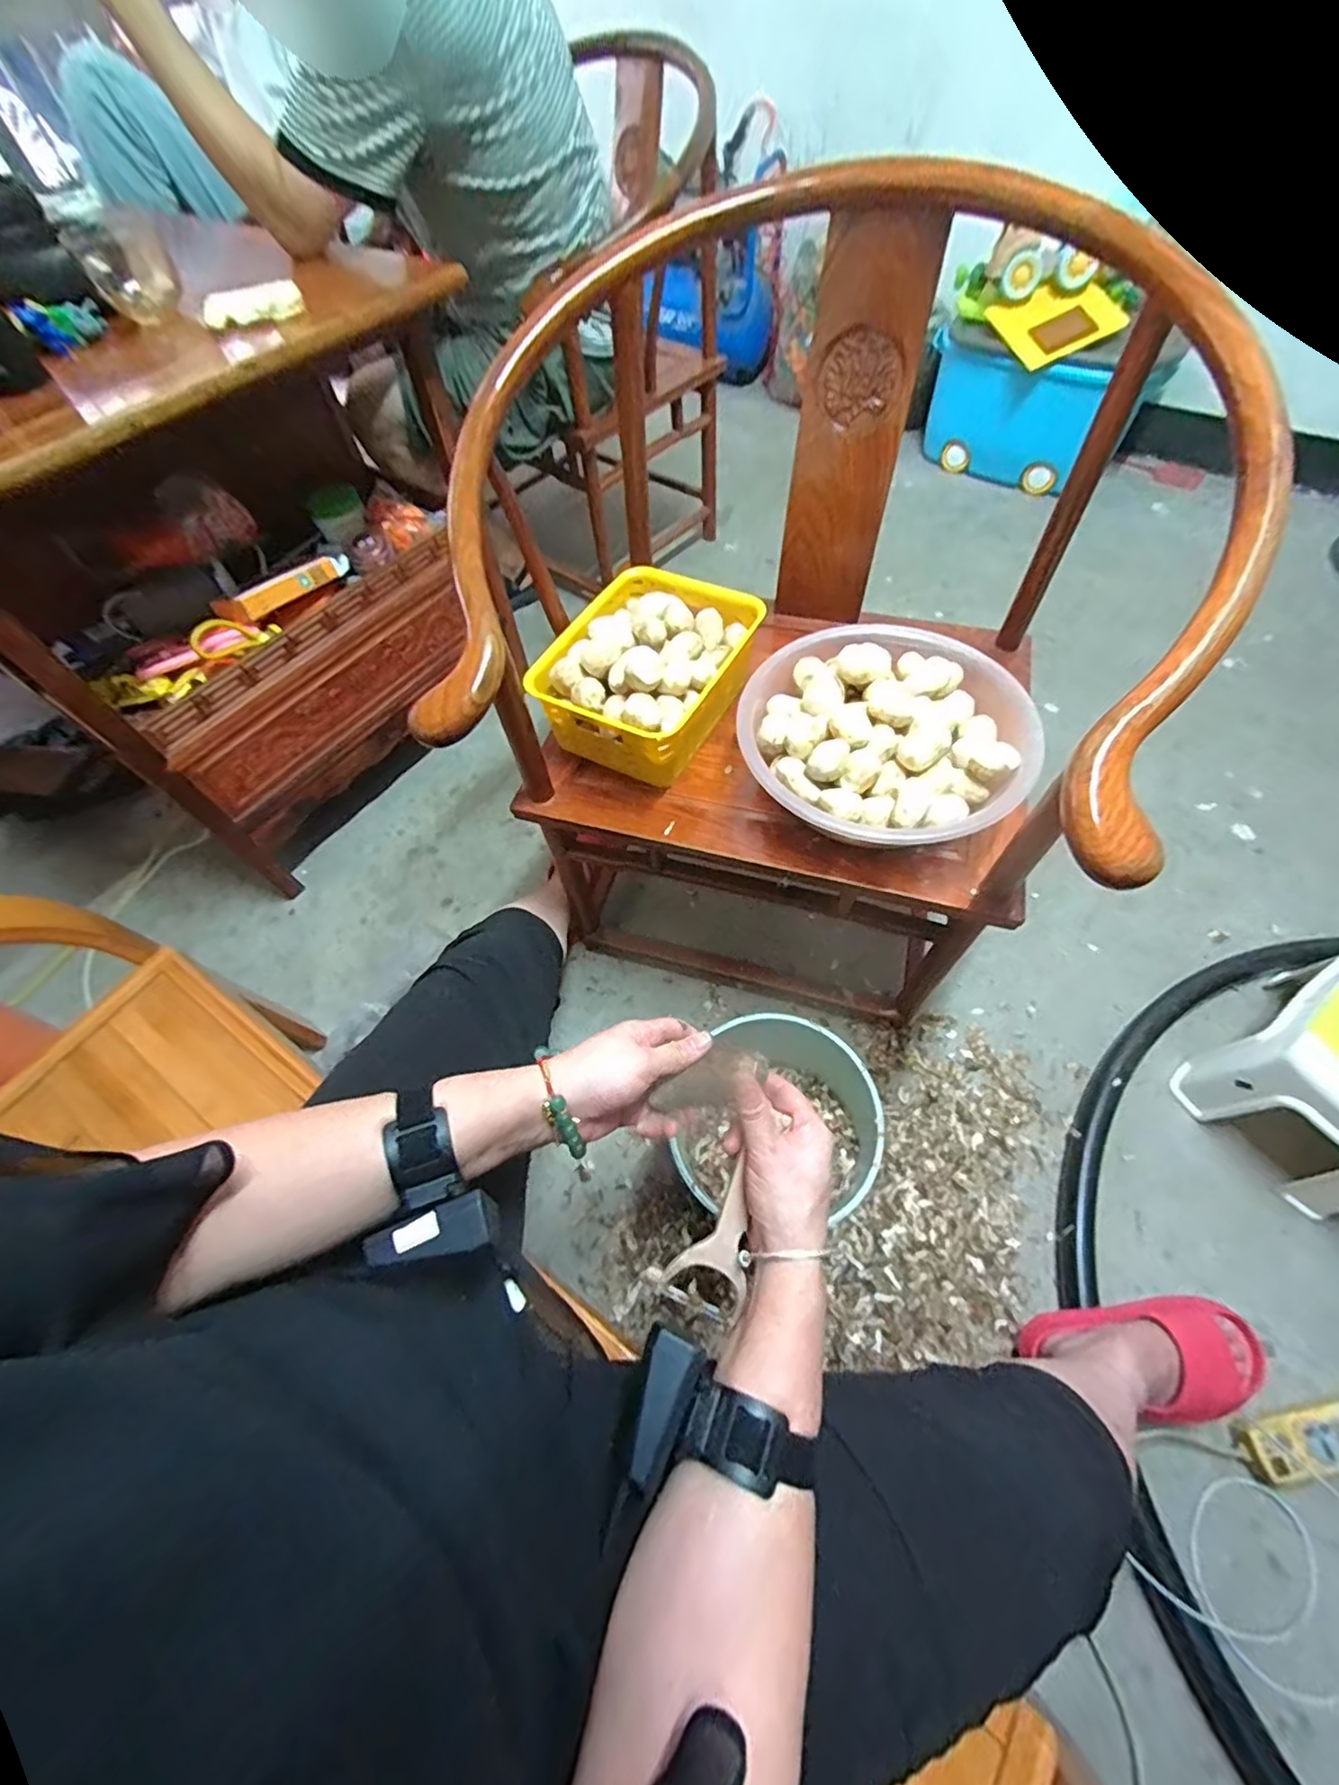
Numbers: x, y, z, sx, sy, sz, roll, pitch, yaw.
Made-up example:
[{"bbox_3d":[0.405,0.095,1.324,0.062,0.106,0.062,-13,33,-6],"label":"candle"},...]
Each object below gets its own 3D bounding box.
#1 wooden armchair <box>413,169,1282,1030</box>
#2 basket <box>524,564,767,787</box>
[{"bbox_3d":[0.146,-0.224,0.782,0.621,0.767,0.573,14,62,11],"label":"wooden armchair"},{"bbox_3d":[-0.018,-0.277,0.742,0.194,0.113,0.263,23,64,16],"label":"basket"}]

